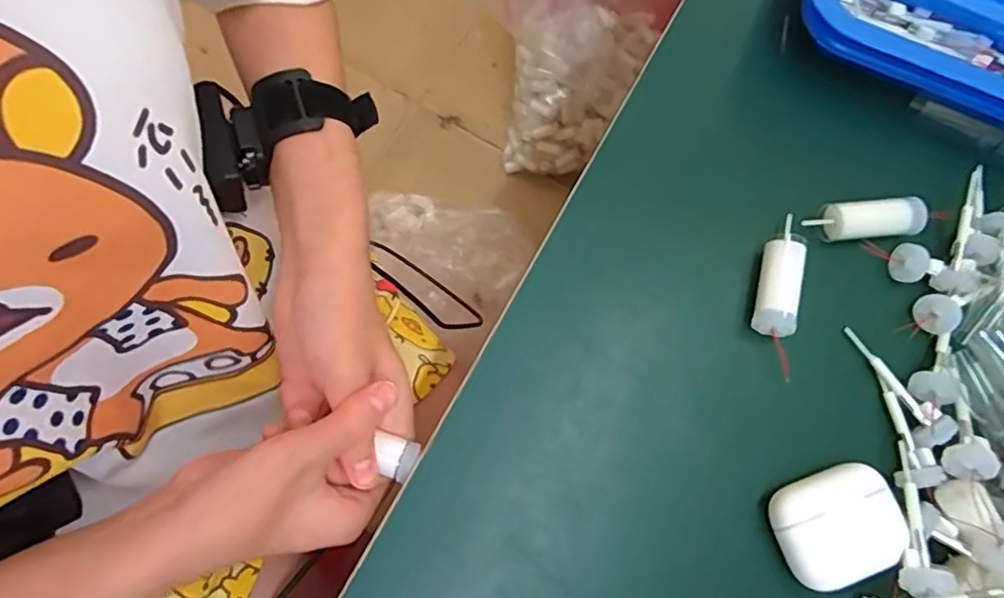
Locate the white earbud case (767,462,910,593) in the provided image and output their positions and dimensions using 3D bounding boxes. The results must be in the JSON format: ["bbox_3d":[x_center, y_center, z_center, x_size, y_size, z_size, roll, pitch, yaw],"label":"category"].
[{"bbox_3d":[0.155,0.105,0.277,0.057,0.018,0.046,-16,75,-10],"label":"white earbud case"}]

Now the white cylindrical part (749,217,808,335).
[{"bbox_3d":[0.146,-0.013,0.316,0.020,0.022,0.065,15,72,0],"label":"white cylindrical part"}]

